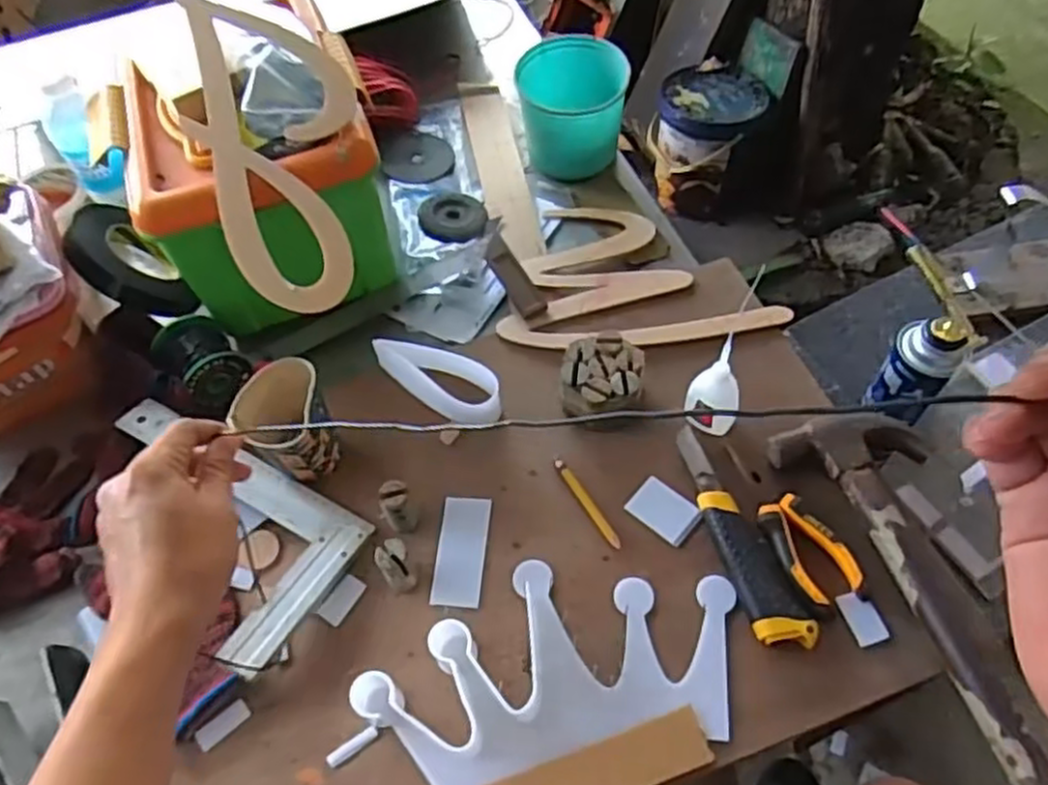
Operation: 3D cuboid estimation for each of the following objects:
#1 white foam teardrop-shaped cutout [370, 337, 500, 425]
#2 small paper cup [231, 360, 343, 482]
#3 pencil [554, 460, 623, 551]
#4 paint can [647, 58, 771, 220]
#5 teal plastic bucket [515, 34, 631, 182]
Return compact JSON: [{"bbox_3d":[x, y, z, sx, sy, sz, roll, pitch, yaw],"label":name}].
[{"bbox_3d":[-0.081,-0.012,0.695,0.134,0.036,0.048,24,63,17],"label":"white foam teardrop-shaped cutout"},{"bbox_3d":[-0.196,0.028,0.633,0.069,0.084,0.075,-2,59,3],"label":"small paper cup"},{"bbox_3d":[0.053,0.092,0.631,0.010,0.004,0.093,-29,62,-13],"label":"pencil"},{"bbox_3d":[0.387,-0.542,1.610,0.230,0.216,0.241,3,59,6],"label":"paint can"},{"bbox_3d":[0.055,-0.323,0.852,0.116,0.100,0.130,-10,59,-2],"label":"teal plastic bucket"}]

